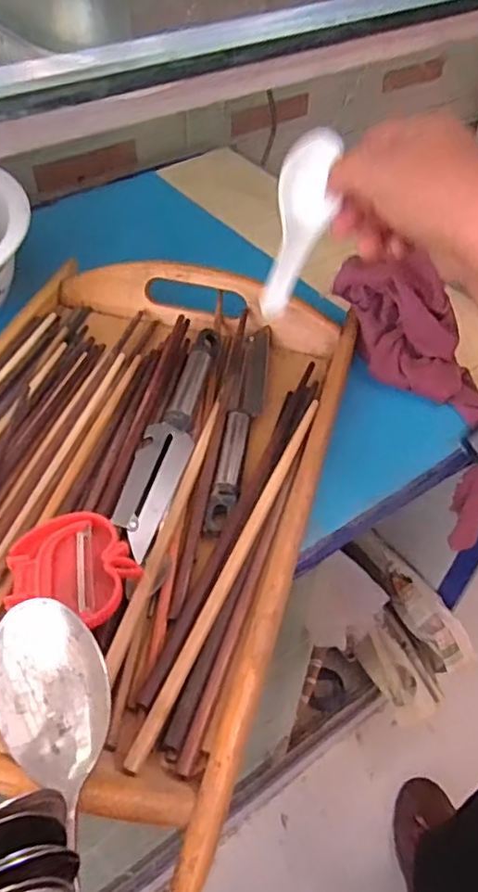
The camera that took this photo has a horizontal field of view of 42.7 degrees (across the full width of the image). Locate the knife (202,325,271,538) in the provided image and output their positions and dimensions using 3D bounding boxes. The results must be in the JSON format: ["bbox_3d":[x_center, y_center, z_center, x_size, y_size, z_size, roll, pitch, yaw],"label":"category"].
[{"bbox_3d":[0.002,-0.019,0.397,0.024,0.009,0.181,5,48,4],"label":"knife"}]

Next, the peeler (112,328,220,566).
[{"bbox_3d":[-0.039,-0.012,0.379,0.030,0.012,0.176,12,49,10],"label":"peeler"}]

